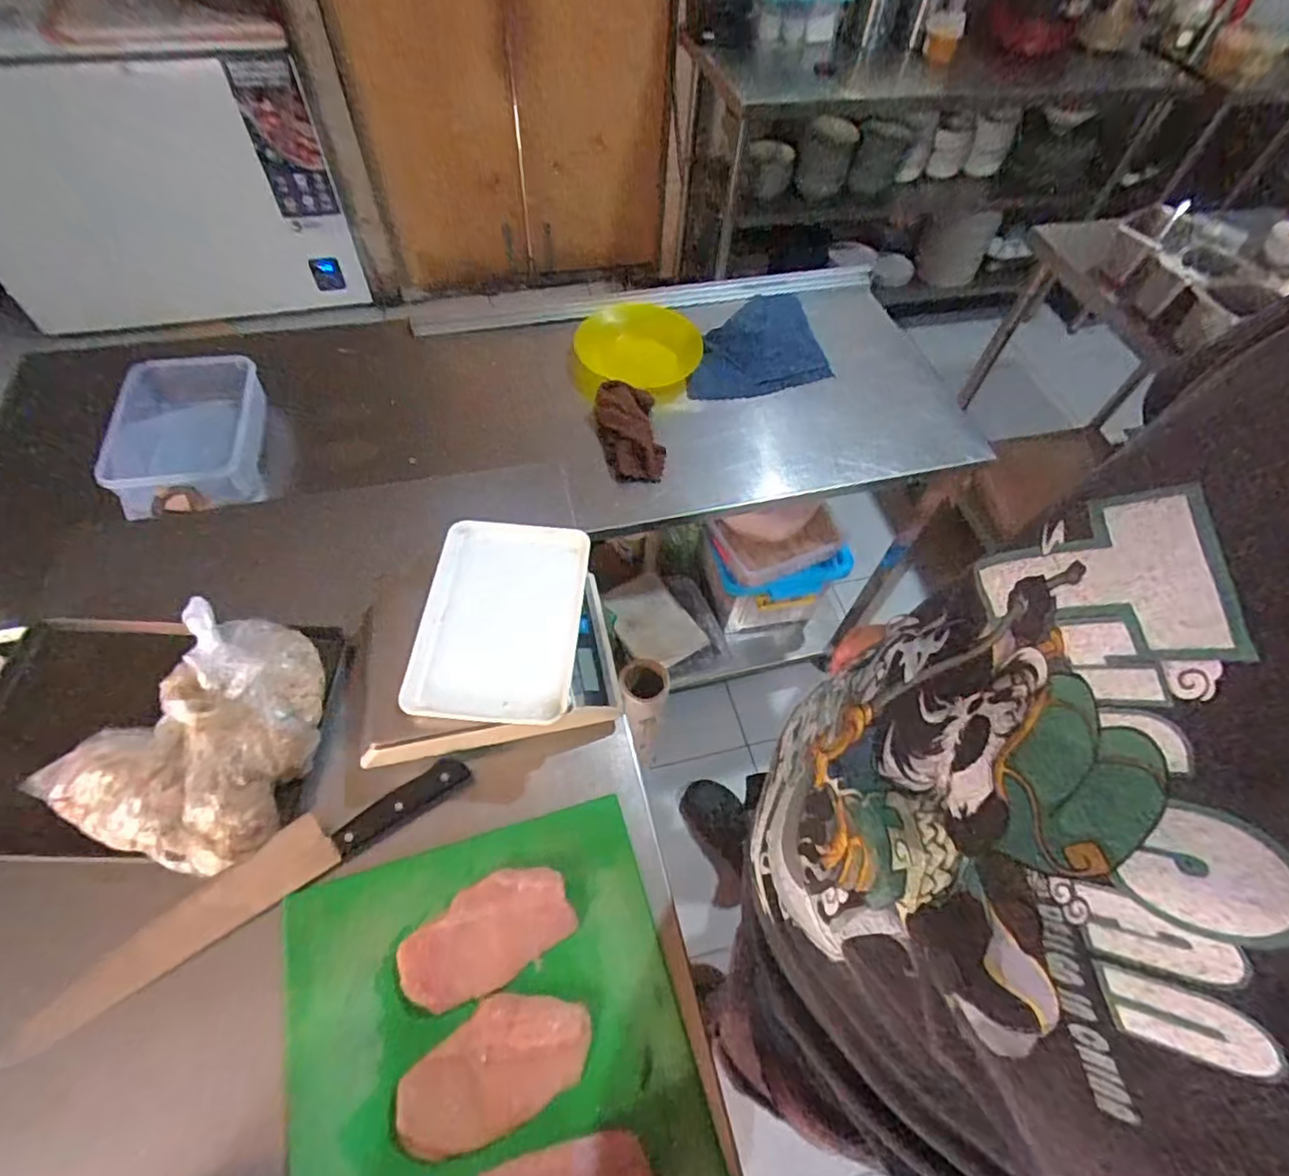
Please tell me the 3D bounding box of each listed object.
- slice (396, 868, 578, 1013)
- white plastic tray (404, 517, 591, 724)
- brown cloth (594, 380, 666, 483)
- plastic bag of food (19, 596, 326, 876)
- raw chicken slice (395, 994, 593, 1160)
[{"bbox_3d":[-0.132,0.289,0.528,0.138,0.013,0.075,-28,63,-21],"label":"slice"},{"bbox_3d":[-0.141,0.031,0.631,0.144,0.042,0.216,6,56,-1],"label":"white plastic tray"},{"bbox_3d":[-0.023,-0.247,0.983,0.107,0.051,0.167,-7,57,-9],"label":"brown cloth"},{"bbox_3d":[-0.392,0.127,0.555,0.191,0.105,0.235,35,61,18],"label":"plastic bag of food"},{"bbox_3d":[-0.115,0.368,0.483,0.146,0.009,0.078,-24,61,-18],"label":"raw chicken slice"}]

